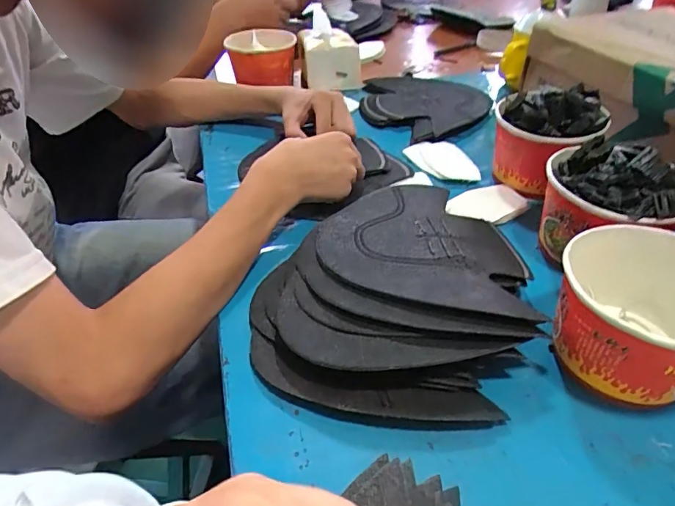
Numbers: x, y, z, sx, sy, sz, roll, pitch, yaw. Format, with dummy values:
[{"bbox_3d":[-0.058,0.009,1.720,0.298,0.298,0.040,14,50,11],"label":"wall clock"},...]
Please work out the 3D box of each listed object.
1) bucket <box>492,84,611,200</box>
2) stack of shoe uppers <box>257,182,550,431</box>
[{"bbox_3d":[0.236,-0.128,0.537,0.109,0.104,0.089,16,45,20],"label":"bucket"},{"bbox_3d":[0.043,0.020,0.401,0.223,0.058,0.246,2,42,5],"label":"stack of shoe uppers"}]

